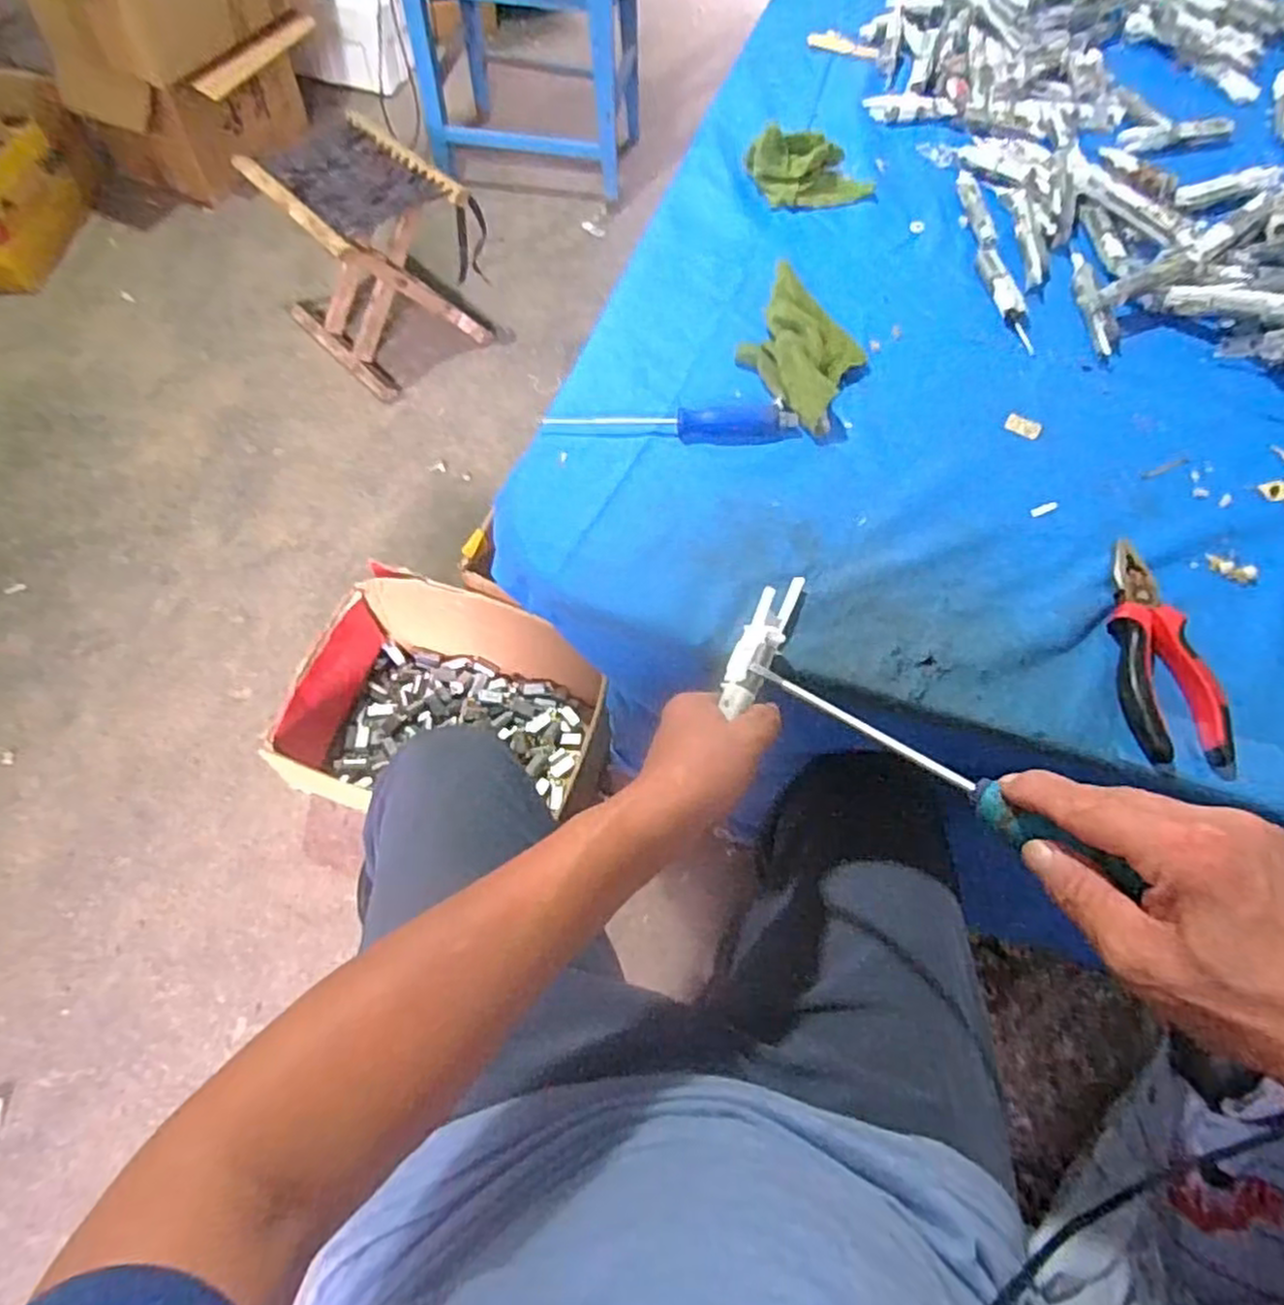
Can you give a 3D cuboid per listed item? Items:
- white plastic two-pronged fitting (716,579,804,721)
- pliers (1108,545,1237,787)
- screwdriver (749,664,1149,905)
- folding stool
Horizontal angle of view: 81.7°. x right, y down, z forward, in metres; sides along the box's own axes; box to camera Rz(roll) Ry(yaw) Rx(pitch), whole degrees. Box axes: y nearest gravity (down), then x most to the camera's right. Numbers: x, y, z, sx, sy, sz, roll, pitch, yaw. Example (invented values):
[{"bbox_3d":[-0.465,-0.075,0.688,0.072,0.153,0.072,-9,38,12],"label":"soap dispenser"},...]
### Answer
[{"bbox_3d":[0.076,-0.010,0.464,0.025,0.018,0.101,25,65,12],"label":"white plastic two-pronged fitting"},{"bbox_3d":[0.333,-0.002,0.469,0.058,0.021,0.153,8,61,1],"label":"pliers"},{"bbox_3d":[0.135,0.051,0.373,0.016,0.020,0.216,-38,42,-18],"label":"screwdriver"},{"bbox_3d":[-0.490,-0.728,1.359,0.288,0.304,0.304,-40,70,-21],"label":"folding stool"}]

